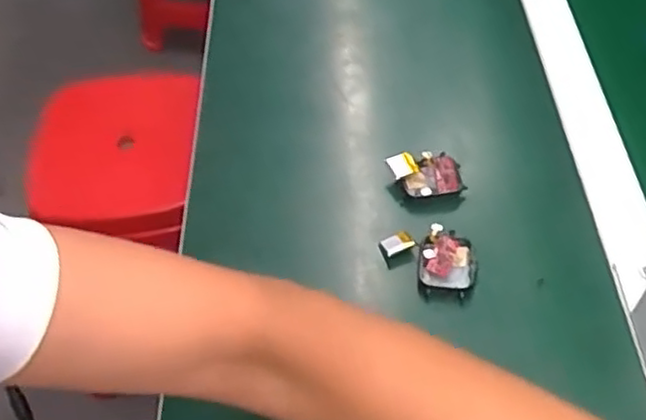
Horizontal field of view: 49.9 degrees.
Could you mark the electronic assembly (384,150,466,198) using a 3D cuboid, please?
[{"bbox_3d":[0.077,-0.026,0.521,0.052,0.023,0.035,-8,51,-2],"label":"electronic assembly"}]

